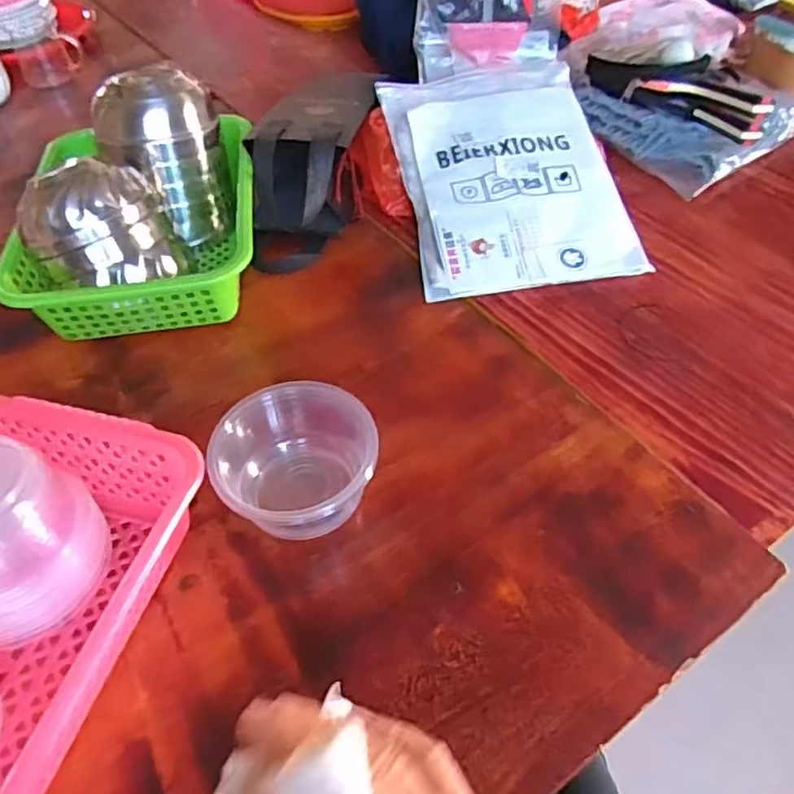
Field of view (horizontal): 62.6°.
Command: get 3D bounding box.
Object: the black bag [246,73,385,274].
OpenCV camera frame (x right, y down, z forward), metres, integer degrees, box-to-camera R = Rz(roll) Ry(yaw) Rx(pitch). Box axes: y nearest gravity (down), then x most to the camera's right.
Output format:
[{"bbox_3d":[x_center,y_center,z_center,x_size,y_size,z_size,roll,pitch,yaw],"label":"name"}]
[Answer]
[{"bbox_3d":[-0.097,-0.249,0.713,0.109,0.096,0.239,6,50,11],"label":"black bag"}]

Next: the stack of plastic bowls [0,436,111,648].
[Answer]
[{"bbox_3d":[-0.256,0.092,0.422,0.094,0.108,0.099,-5,49,2],"label":"stack of plastic bowls"}]

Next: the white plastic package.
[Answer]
[{"bbox_3d":[0.116,-0.243,0.704,0.218,0.020,0.299,-9,65,-4],"label":"white plastic package"}]

